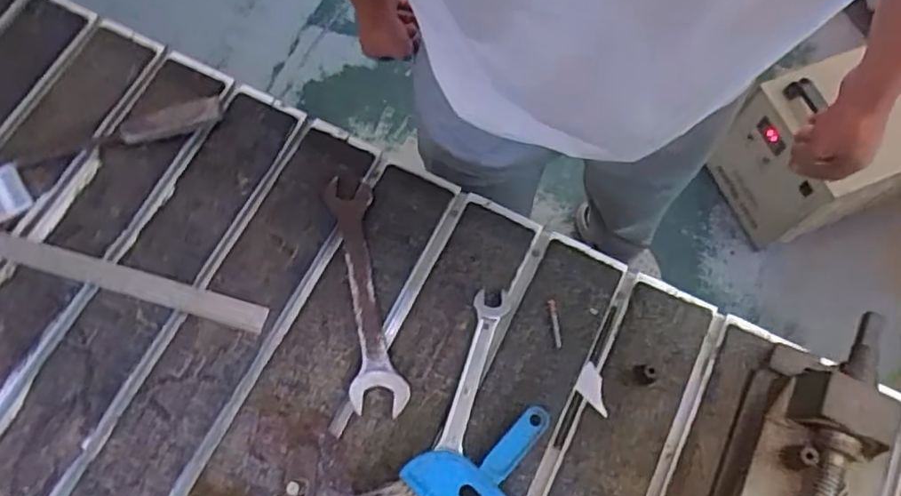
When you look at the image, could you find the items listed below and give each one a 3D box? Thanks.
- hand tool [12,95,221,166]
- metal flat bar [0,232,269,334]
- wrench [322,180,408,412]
[{"bbox_3d":[-0.364,-0.126,0.707,0.223,0.030,0.026,-13,71,-5],"label":"hand tool"},{"bbox_3d":[-0.335,0.033,0.665,0.298,0.008,0.029,15,71,5],"label":"metal flat bar"},{"bbox_3d":[-0.089,0.043,0.662,0.053,0.010,0.248,-9,71,-4],"label":"wrench"}]

